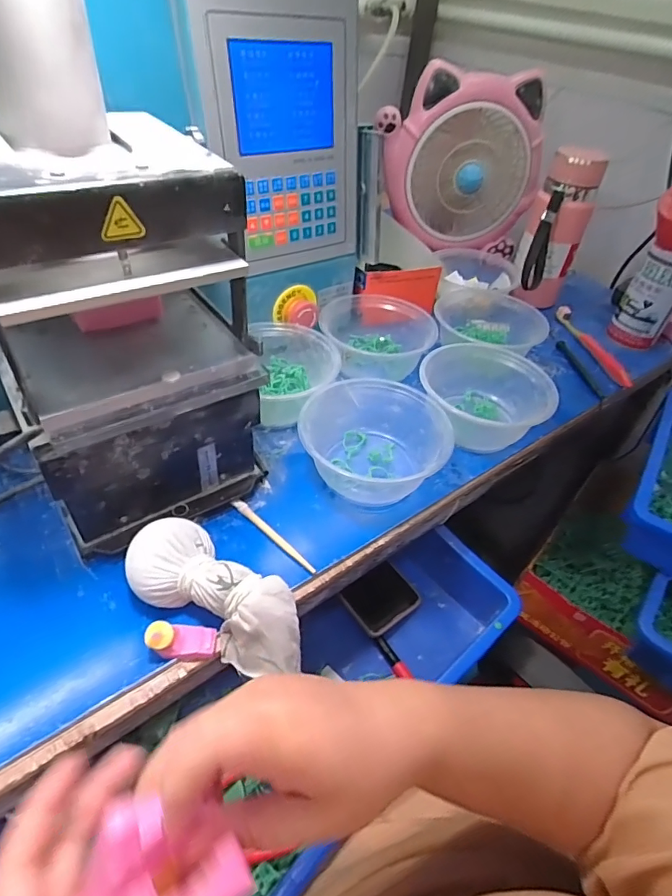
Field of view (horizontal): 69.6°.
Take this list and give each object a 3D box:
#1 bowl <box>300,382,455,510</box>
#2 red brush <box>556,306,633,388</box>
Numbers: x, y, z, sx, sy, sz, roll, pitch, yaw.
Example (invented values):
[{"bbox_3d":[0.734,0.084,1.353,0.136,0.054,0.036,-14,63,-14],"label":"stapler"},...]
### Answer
[{"bbox_3d":[0.030,-0.013,0.467,0.133,0.062,0.120,-4,46,-11],"label":"bowl"},{"bbox_3d":[0.349,-0.141,0.657,0.016,0.022,0.182,-3,45,-11],"label":"red brush"}]

